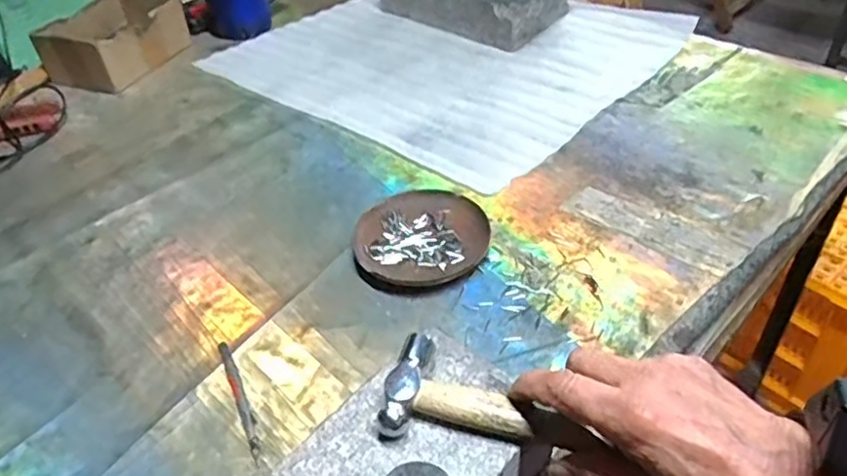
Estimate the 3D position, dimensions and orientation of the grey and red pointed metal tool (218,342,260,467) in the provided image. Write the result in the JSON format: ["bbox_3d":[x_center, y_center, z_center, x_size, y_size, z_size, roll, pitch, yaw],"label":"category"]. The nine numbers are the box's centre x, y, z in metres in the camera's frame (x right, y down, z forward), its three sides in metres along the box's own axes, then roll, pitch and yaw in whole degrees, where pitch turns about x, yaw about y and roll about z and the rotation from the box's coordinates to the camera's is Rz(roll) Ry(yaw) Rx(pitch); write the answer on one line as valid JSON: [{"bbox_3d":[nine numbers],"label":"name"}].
[{"bbox_3d":[-0.128,0.111,0.447,0.009,0.006,0.106,-21,44,-16],"label":"grey and red pointed metal tool"}]

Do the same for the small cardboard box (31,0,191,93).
[{"bbox_3d":[-0.410,-0.267,0.857,0.123,0.066,0.166,16,46,22],"label":"small cardboard box"}]

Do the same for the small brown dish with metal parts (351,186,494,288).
[{"bbox_3d":[-0.002,-0.001,0.550,0.114,0.014,0.103,-21,44,-16],"label":"small brown dish with metal parts"}]

